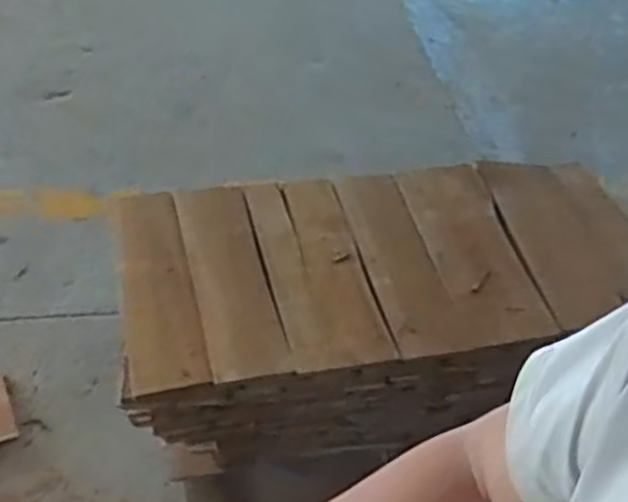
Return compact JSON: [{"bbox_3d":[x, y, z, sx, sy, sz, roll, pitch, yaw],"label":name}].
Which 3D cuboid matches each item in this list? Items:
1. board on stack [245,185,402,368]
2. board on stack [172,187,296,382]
[{"bbox_3d":[0.000,0.027,1.478,0.180,0.043,0.454,-8,47,-15],"label":"board on stack"},{"bbox_3d":[-0.161,0.036,1.438,0.139,0.019,0.453,-7,47,-14],"label":"board on stack"}]

